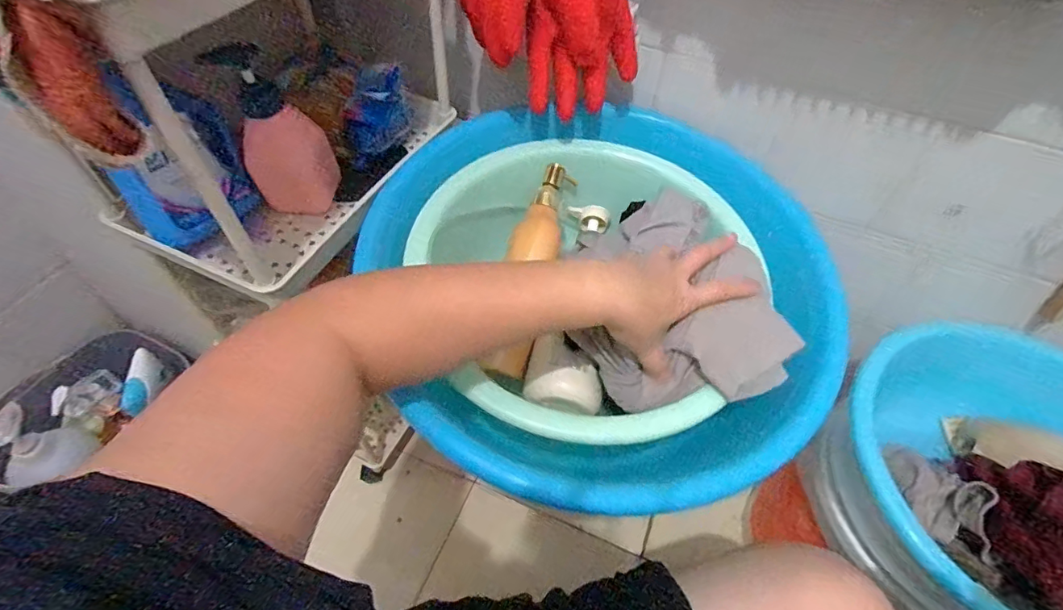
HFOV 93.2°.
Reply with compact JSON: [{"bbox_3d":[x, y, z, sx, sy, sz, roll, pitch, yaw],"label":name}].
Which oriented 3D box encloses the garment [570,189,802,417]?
[{"bbox_3d":[0.128,-0.012,0.486,0.170,0.092,0.221,-5,53,-8],"label":"garment"}]

